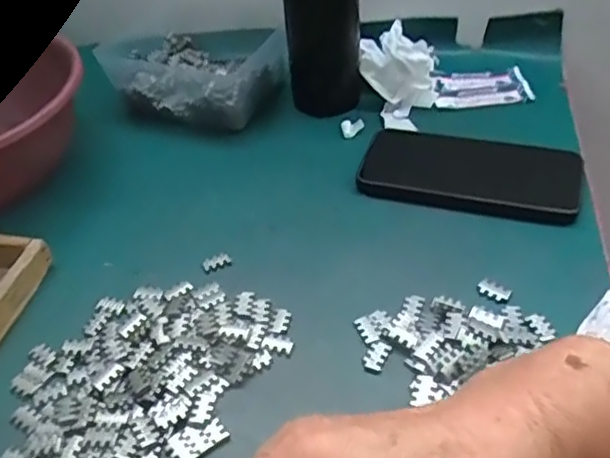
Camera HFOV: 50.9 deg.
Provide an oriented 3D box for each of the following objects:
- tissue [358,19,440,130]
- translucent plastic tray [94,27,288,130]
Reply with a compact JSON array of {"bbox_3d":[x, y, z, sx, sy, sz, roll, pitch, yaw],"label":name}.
[{"bbox_3d":[0.084,-0.144,0.588,0.073,0.043,0.128,2,43,10],"label":"tissue"},{"bbox_3d":[-0.102,-0.159,0.631,0.160,0.050,0.136,18,48,26],"label":"translucent plastic tray"}]

